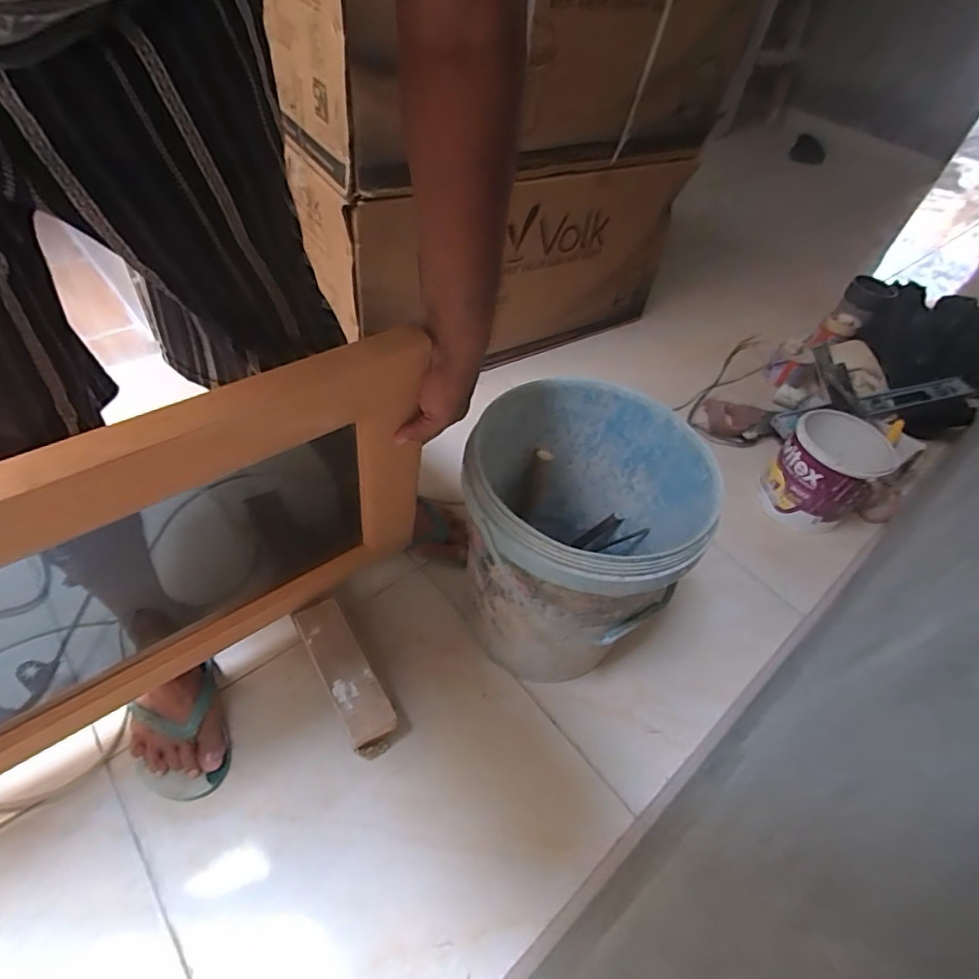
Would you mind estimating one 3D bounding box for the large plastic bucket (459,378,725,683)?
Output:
[{"bbox_3d":[0.117,0.058,0.763,0.296,0.326,0.313,4,48,-5],"label":"large plastic bucket"}]

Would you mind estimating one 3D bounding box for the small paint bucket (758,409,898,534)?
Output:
[{"bbox_3d":[0.686,-0.031,1.104,0.191,0.181,0.202,4,48,-5],"label":"small paint bucket"}]

